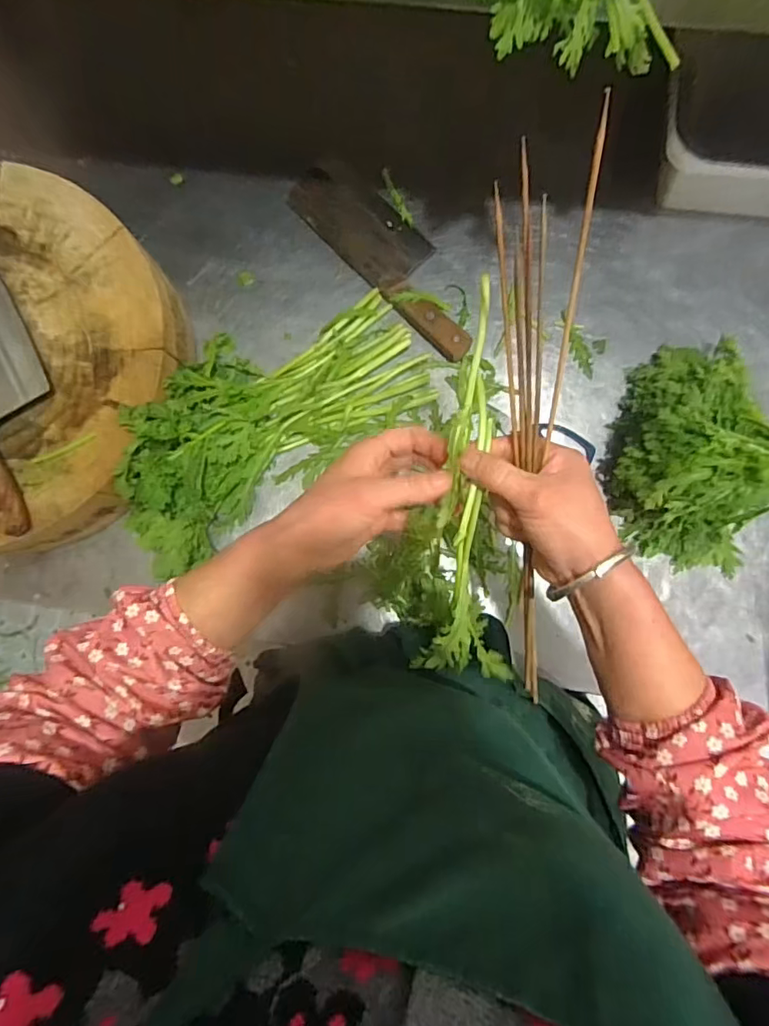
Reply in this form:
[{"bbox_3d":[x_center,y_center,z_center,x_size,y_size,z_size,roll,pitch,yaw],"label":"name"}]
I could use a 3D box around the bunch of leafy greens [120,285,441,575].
[{"bbox_3d":[-0.137,-0.116,0.585,0.364,0.086,0.190,-36,84,-1],"label":"bunch of leafy greens"}]

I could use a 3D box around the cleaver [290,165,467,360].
[{"bbox_3d":[0.008,-0.303,0.630,0.084,0.020,0.289,-43,84,-2],"label":"cleaver"}]

